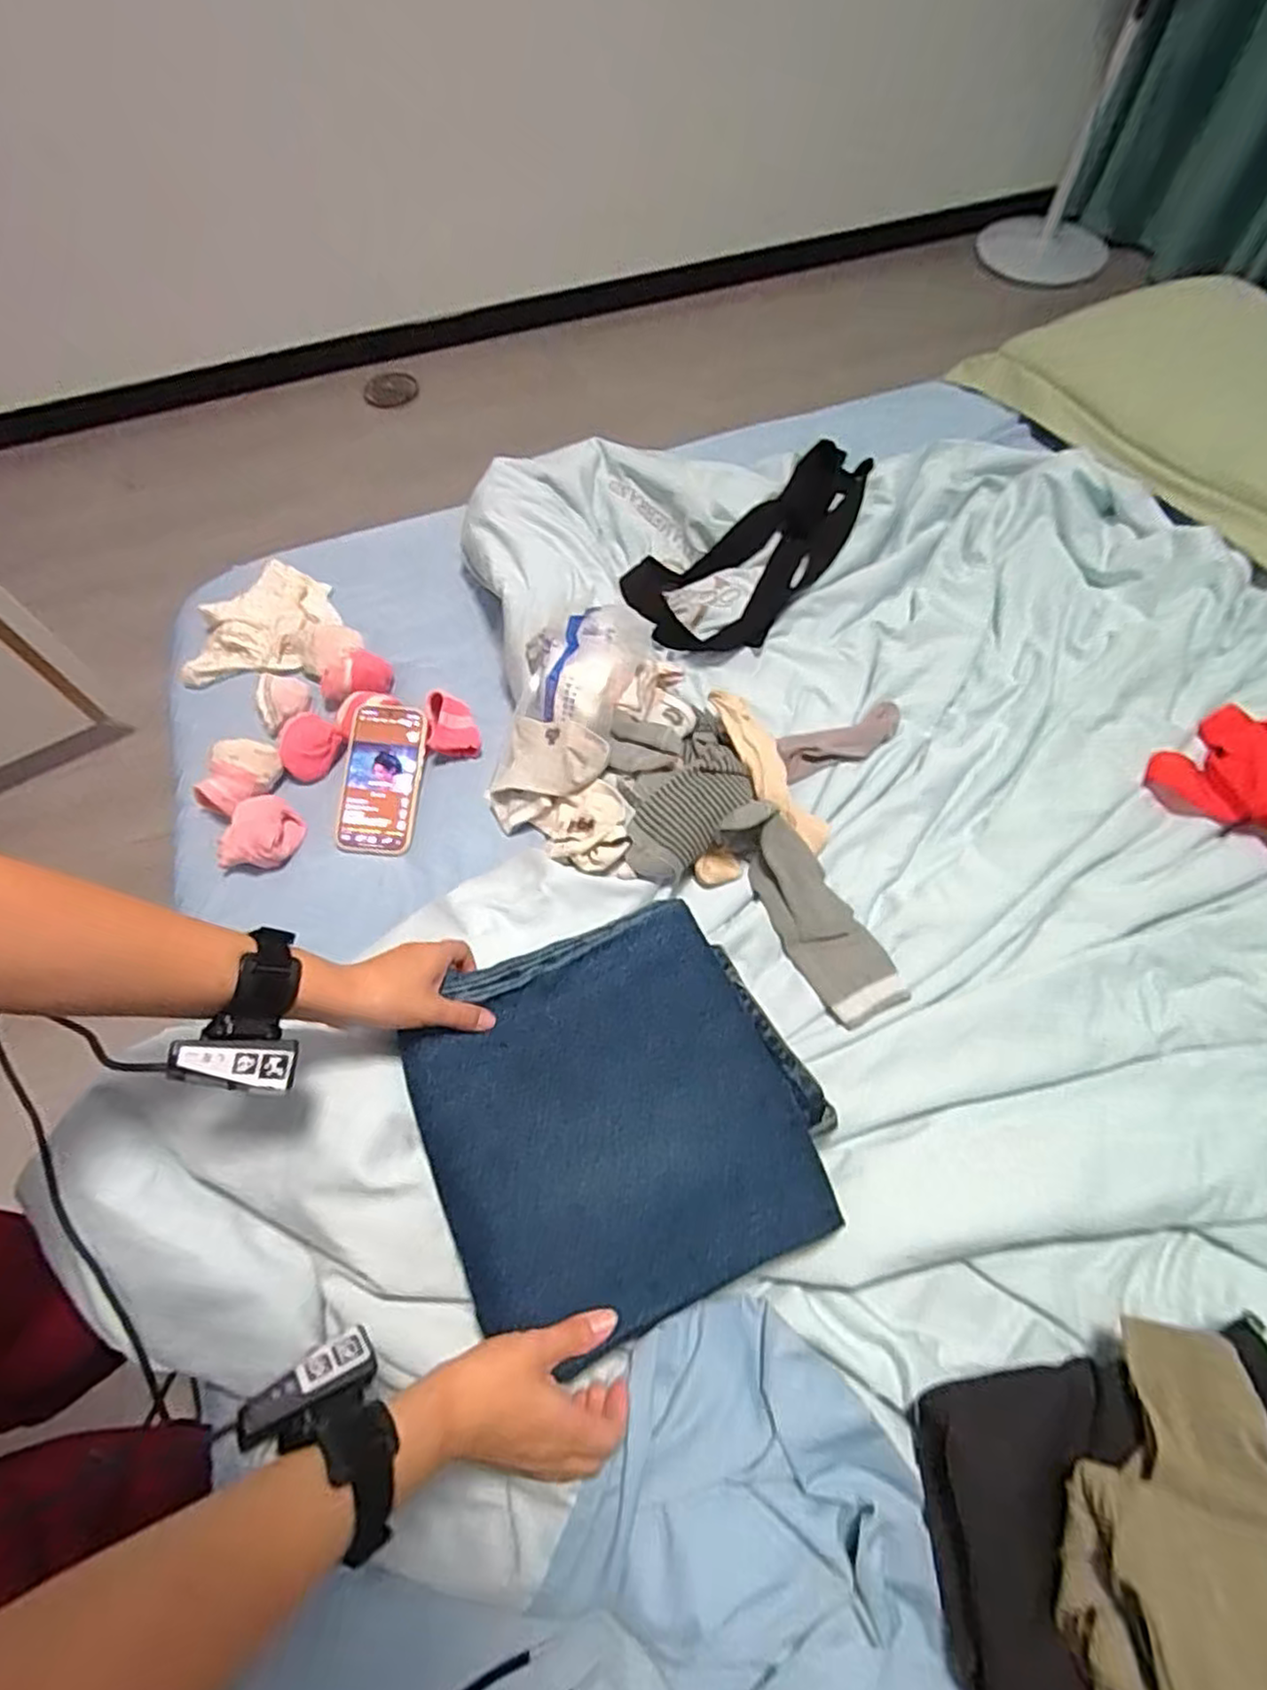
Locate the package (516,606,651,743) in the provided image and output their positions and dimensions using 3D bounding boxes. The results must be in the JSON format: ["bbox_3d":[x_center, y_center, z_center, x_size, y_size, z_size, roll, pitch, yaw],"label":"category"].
[{"bbox_3d":[-0.059,-0.183,0.710,0.127,0.068,0.115,23,66,15],"label":"package"}]

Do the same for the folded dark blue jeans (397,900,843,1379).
[{"bbox_3d":[-0.010,0.198,0.526,0.279,0.063,0.266,-25,64,-9],"label":"folded dark blue jeans"}]

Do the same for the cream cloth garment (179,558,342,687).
[{"bbox_3d":[-0.457,-0.283,0.881,0.173,0.048,0.187,-4,63,2],"label":"cream cloth garment"}]

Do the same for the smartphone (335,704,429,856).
[{"bbox_3d":[-0.270,-0.070,0.752,0.082,0.011,0.160,6,82,1],"label":"smartphone"}]

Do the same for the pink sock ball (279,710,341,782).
[{"bbox_3d":[-0.359,-0.110,0.772,0.065,0.032,0.068,-2,63,3],"label":"pink sock ball"}]

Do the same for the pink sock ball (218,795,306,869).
[{"bbox_3d":[-0.384,-0.009,0.721,0.066,0.055,0.087,27,68,16],"label":"pink sock ball"}]

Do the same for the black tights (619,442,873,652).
[{"bbox_3d":[0.168,-0.373,0.876,0.407,0.047,0.184,-39,67,-15],"label":"black tights"}]

